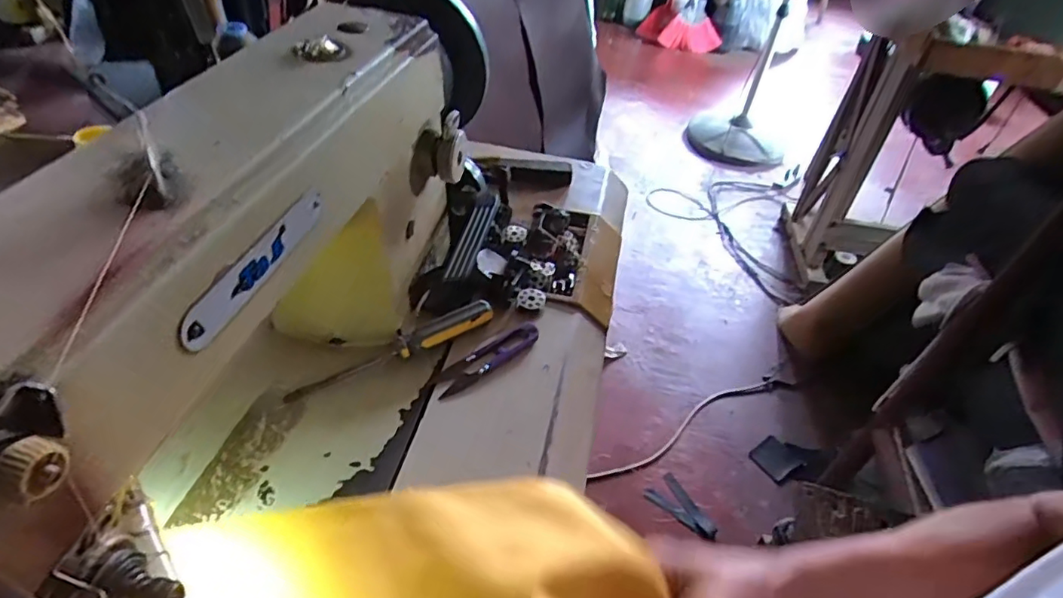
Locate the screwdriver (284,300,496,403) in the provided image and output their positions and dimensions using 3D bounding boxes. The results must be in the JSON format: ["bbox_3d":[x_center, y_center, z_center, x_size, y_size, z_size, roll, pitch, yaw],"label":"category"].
[{"bbox_3d":[-0.107,0.038,0.442,0.165,0.019,0.023,-19,47,-23],"label":"screwdriver"}]

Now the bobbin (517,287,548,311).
[{"bbox_3d":[0.000,0.000,0.498,0.024,0.007,0.025,2,42,-2],"label":"bobbin"}]

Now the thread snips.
[{"bbox_3d":[-0.034,0.046,0.451,0.098,0.005,0.027,-30,52,-31],"label":"thread snips"}]

